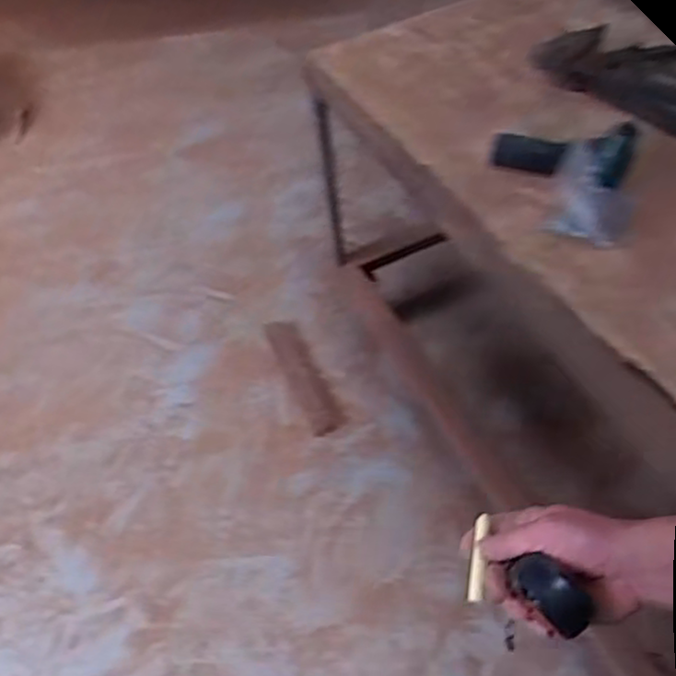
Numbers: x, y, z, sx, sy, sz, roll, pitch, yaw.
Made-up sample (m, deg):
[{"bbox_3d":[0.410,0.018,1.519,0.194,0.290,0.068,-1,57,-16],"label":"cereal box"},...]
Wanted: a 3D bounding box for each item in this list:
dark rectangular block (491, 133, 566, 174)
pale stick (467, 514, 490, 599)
[{"bbox_3d":[0.285,-0.279,1.091,0.105,0.048,0.020,16,17,18],"label":"dark rectangular block"},{"bbox_3d":[0.109,0.170,0.561,0.011,0.010,0.065,5,73,10],"label":"pale stick"}]

